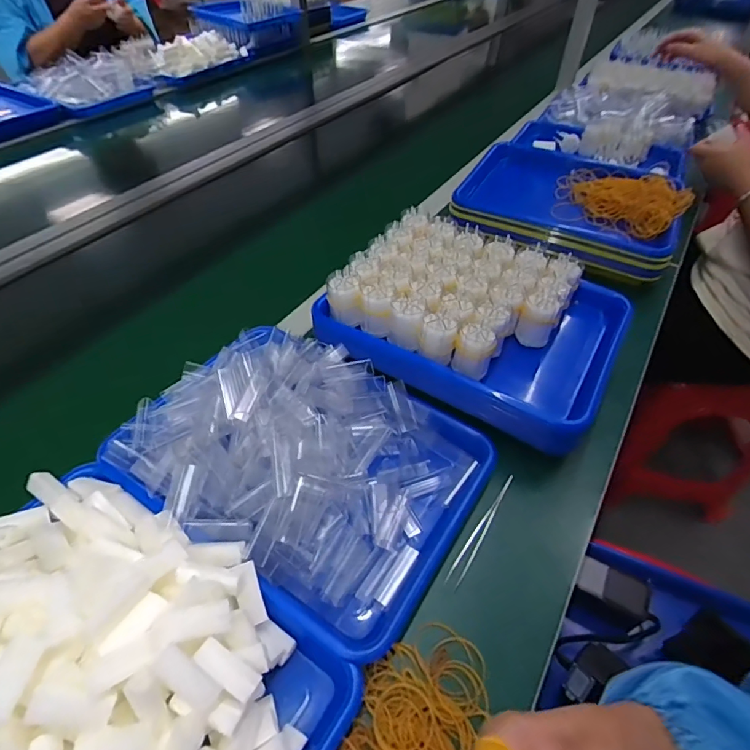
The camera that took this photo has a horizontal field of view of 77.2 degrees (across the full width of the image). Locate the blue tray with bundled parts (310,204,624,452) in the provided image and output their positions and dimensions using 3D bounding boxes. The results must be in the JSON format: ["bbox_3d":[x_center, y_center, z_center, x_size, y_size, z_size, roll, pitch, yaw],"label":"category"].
[{"bbox_3d":[0.120,-0.075,0.559,0.320,0.078,0.246,24,51,20],"label":"blue tray with bundled parts"}]

